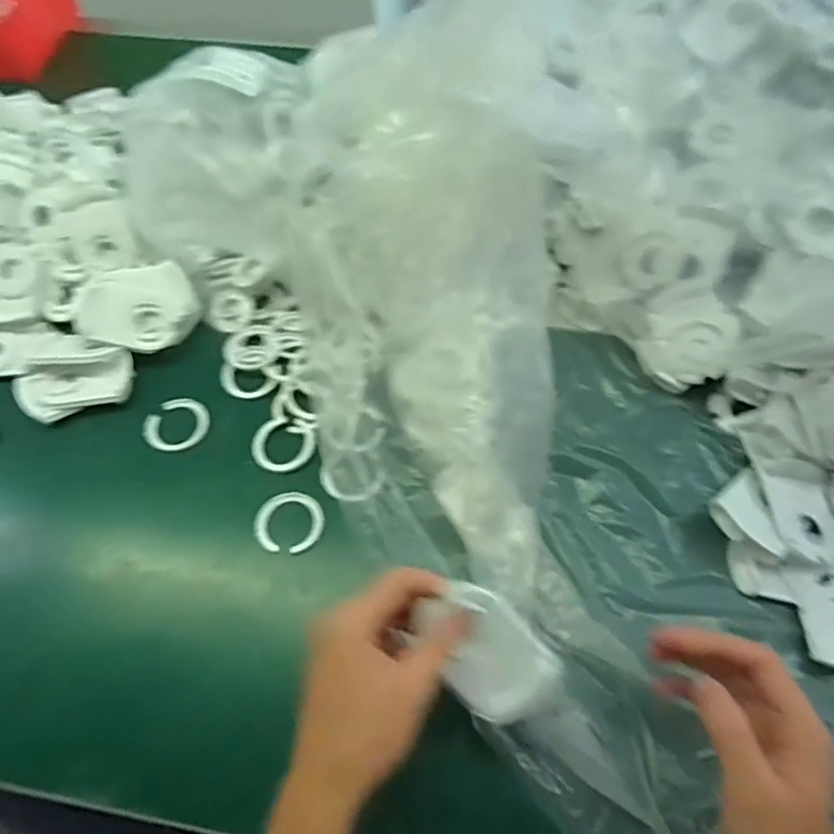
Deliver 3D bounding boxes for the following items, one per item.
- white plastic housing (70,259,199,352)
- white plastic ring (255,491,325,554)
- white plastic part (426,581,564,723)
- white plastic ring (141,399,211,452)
[{"bbox_3d":[-0.258,-0.100,0.585,0.103,0.025,0.080,-14,88,-14],"label":"white plastic housing"},{"bbox_3d":[-0.103,0.085,0.509,0.055,0.009,0.050,0,59,0],"label":"white plastic ring"},{"bbox_3d":[0.042,0.140,0.371,0.056,0.005,0.085,-43,95,0],"label":"white plastic part"},{"bbox_3d":[-0.214,0.006,0.561,0.049,0.006,0.054,33,64,18],"label":"white plastic ring"}]

